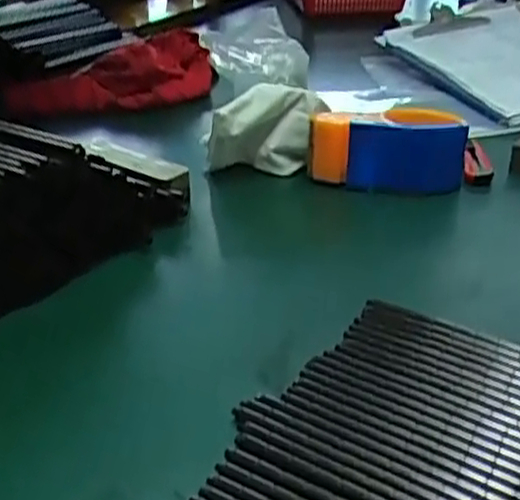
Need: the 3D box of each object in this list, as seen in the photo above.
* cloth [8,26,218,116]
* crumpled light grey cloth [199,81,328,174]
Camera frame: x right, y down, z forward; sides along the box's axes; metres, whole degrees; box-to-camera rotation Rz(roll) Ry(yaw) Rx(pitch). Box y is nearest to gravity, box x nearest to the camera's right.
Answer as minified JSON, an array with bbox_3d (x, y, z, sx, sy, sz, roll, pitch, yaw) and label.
[{"bbox_3d":[-0.159,-0.197,0.845,0.255,0.053,0.120,-23,37,-35],"label":"cloth"},{"bbox_3d":[0.001,-0.105,0.655,0.106,0.082,0.042,5,30,9],"label":"crumpled light grey cloth"}]

